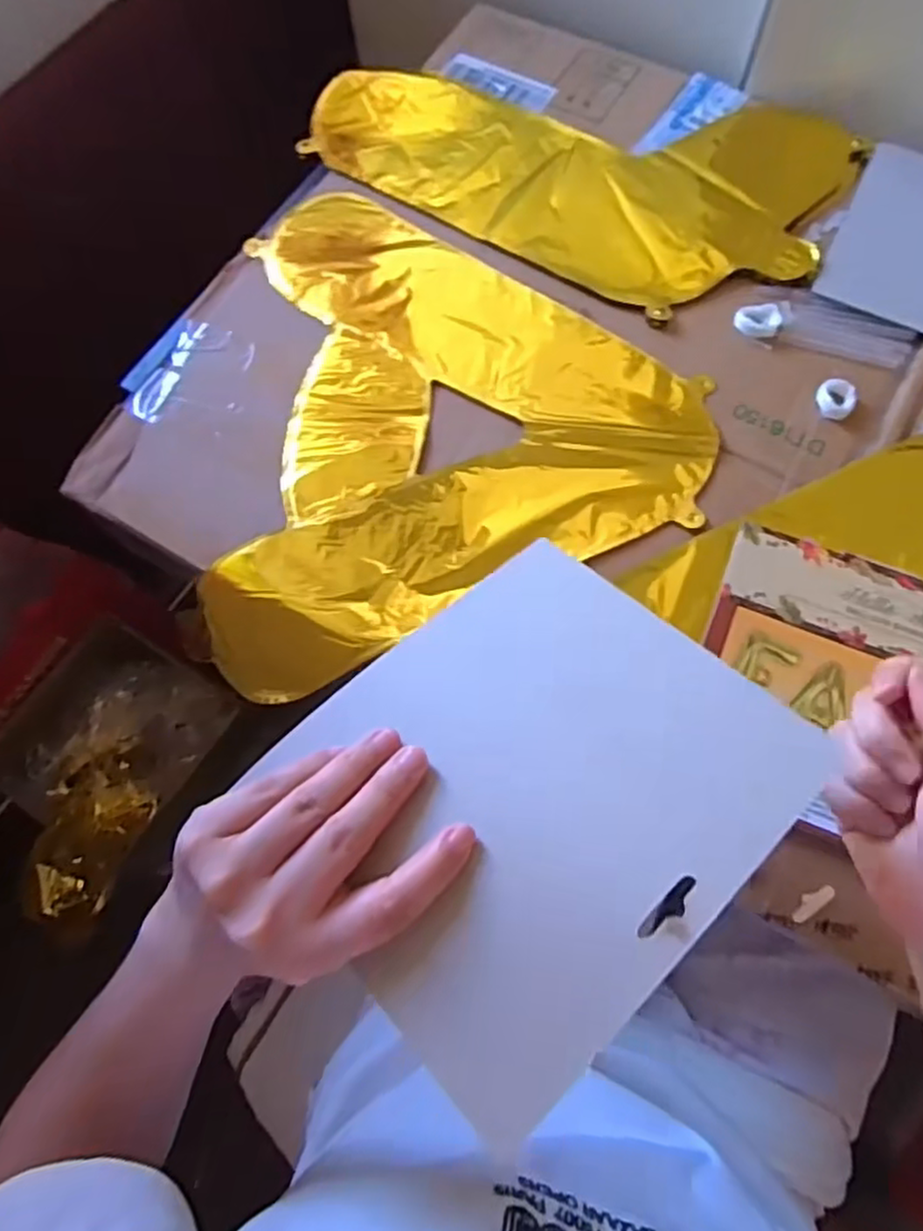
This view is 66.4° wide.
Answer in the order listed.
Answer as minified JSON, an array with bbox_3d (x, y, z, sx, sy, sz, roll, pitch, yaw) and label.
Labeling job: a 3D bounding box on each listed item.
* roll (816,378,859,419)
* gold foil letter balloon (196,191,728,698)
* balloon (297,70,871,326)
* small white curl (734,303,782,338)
[{"bbox_3d":[0.253,-0.146,0.476,0.026,0.011,0.025,-1,72,2],"label":"roll"},{"bbox_3d":[0.001,-0.140,0.494,0.330,0.036,0.386,0,73,4],"label":"gold foil letter balloon"},{"bbox_3d":[0.094,-0.378,0.565,0.399,0.017,0.244,30,75,12],"label":"balloon"},{"bbox_3d":[0.213,-0.215,0.508,0.032,0.008,0.026,6,72,4],"label":"small white curl"}]

